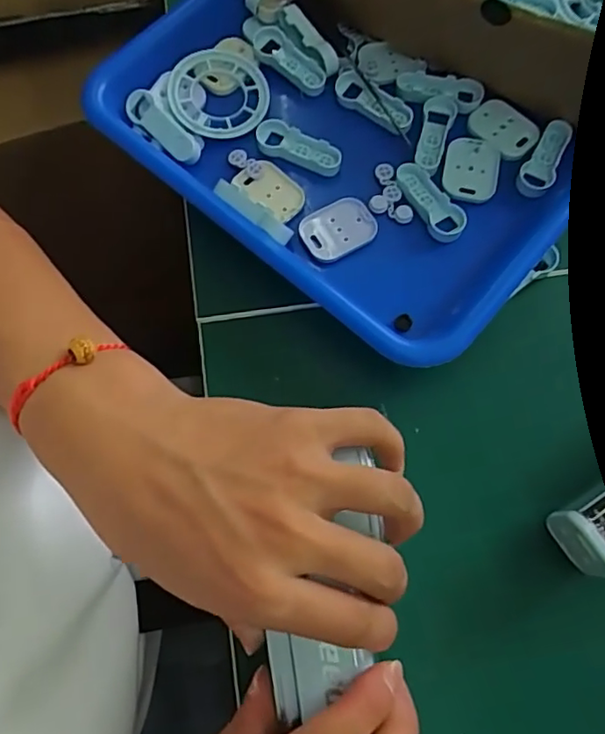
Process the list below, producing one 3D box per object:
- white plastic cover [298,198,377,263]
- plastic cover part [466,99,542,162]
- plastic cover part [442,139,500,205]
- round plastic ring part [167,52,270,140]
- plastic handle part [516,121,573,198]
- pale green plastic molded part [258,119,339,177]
[{"bbox_3d":[0.019,-0.074,0.313,0.040,0.005,0.030,-29,73,-10],"label":"white plastic cover"},{"bbox_3d":[0.113,-0.135,0.327,0.038,0.004,0.030,38,74,12],"label":"plastic cover part"},{"bbox_3d":[0.093,-0.108,0.322,0.031,0.007,0.037,9,71,3],"label":"plastic cover part"},{"bbox_3d":[-0.048,-0.157,0.334,0.057,0.014,0.051,-18,71,-7],"label":"round plastic ring part"},{"bbox_3d":[0.133,-0.115,0.319,0.018,0.009,0.045,22,72,7],"label":"plastic handle part"},{"bbox_3d":[-0.002,-0.123,0.327,0.052,0.012,0.017,23,72,8],"label":"pale green plastic molded part"}]

